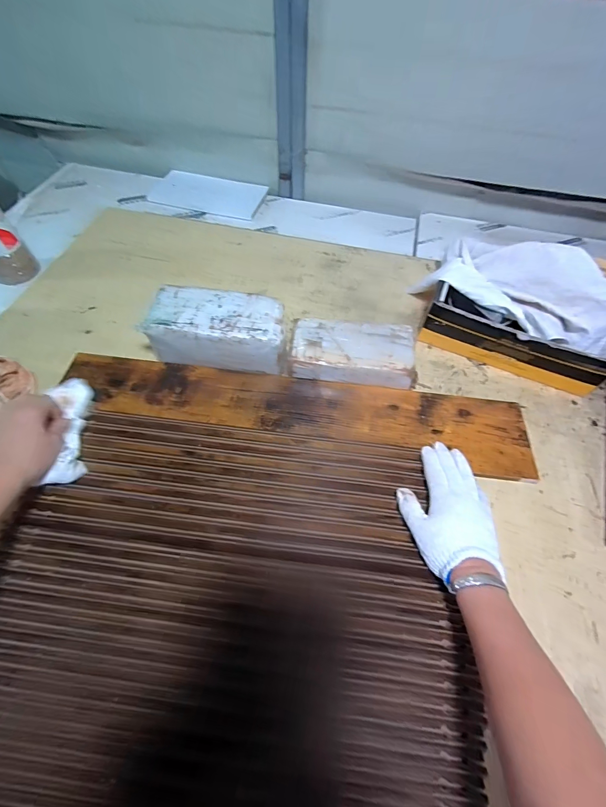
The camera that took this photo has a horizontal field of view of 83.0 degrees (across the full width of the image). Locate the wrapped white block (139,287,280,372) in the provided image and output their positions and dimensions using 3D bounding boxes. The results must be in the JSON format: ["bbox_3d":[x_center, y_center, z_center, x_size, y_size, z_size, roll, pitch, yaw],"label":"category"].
[{"bbox_3d":[-0.141,-0.117,0.571,0.219,0.095,0.105,5,57,-1],"label":"wrapped white block"}]

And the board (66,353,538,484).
[{"bbox_3d":[-0.011,0.006,0.552,0.725,0.020,0.123,8,57,3],"label":"board"}]

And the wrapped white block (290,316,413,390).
[{"bbox_3d":[0.081,-0.082,0.583,0.195,0.064,0.110,7,57,3],"label":"wrapped white block"}]

